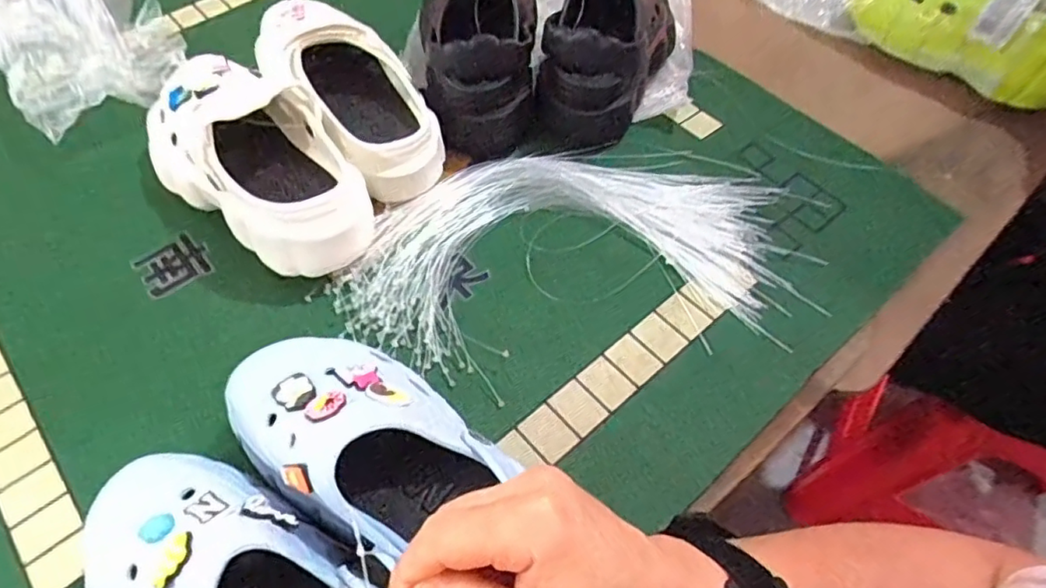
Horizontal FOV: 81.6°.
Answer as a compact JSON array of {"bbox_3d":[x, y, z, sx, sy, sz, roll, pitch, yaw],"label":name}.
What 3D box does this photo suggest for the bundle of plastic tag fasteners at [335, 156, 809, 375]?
[{"bbox_3d":[0.044,-0.047,0.538,0.406,0.018,0.193,-6,57,-4],"label":"bundle of plastic tag fasteners"}]

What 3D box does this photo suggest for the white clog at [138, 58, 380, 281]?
[{"bbox_3d":[-0.232,-0.115,0.522,0.244,0.104,0.117,35,61,20],"label":"white clog"}]

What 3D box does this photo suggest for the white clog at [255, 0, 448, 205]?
[{"bbox_3d":[-0.166,-0.192,0.568,0.112,0.094,0.241,-28,61,-18],"label":"white clog"}]

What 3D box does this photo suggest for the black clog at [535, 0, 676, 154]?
[{"bbox_3d":[0.088,-0.257,0.618,0.105,0.101,0.240,21,59,13],"label":"black clog"}]

